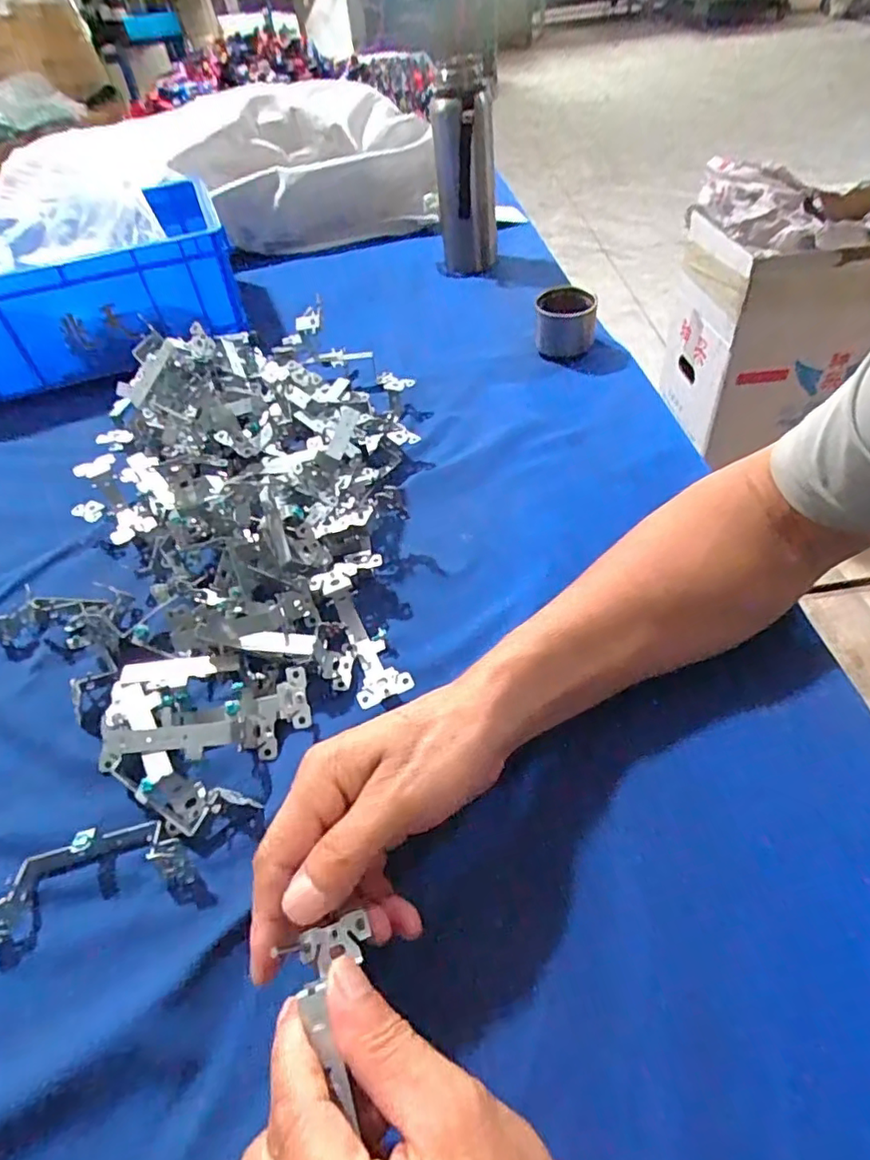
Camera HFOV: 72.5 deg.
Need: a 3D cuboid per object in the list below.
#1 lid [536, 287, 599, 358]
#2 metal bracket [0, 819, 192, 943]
[{"bbox_3d":[0.140,-0.274,0.636,0.063,0.056,0.059,1,49,7],"label":"lid"},{"bbox_3d":[-0.181,0.149,0.306,0.098,0.025,0.035,-14,49,-7],"label":"metal bracket"}]

